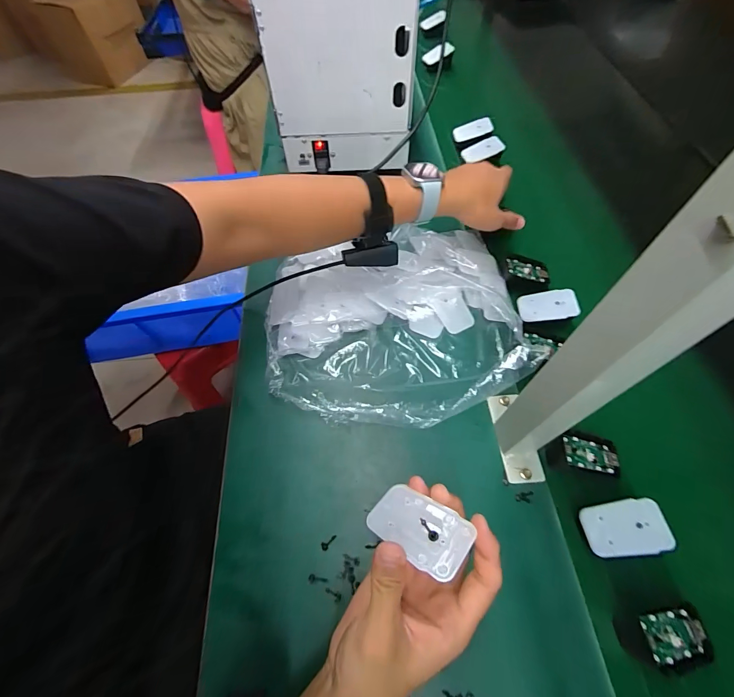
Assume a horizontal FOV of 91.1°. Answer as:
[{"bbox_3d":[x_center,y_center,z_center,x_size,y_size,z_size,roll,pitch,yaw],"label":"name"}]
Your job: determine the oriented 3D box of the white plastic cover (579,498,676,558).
[{"bbox_3d":[0.248,0.172,0.345,0.070,0.004,0.046,-15,63,12],"label":"white plastic cover"}]

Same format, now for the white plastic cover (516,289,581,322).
[{"bbox_3d":[0.237,-0.056,0.474,0.071,0.004,0.043,-7,65,15],"label":"white plastic cover"}]

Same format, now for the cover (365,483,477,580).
[{"bbox_3d":[0.035,0.123,0.247,0.069,0.004,0.042,19,41,39],"label":"cover"}]

